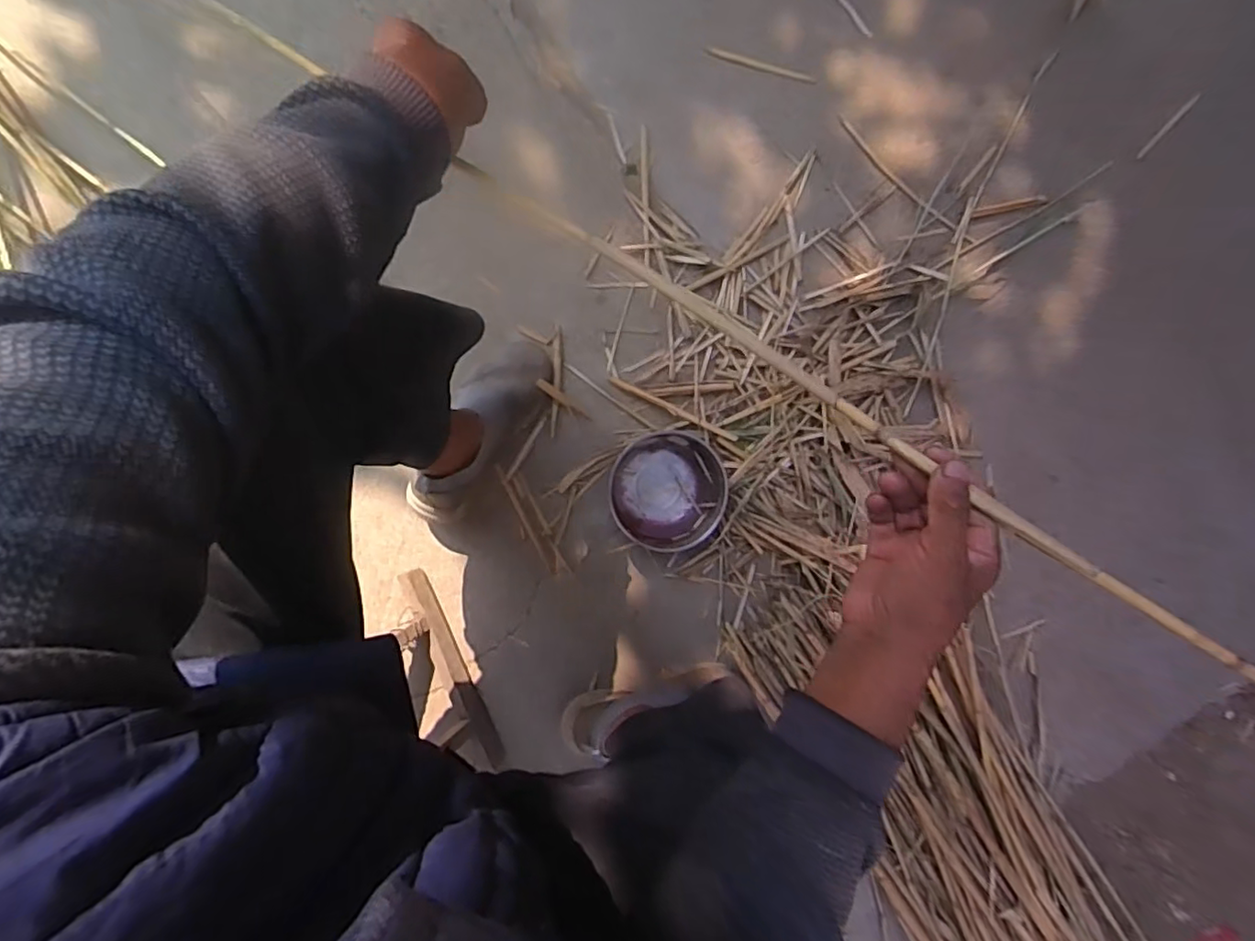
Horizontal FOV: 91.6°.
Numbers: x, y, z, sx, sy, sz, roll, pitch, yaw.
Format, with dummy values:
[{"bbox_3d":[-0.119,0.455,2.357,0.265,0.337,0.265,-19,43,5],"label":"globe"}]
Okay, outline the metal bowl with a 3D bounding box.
[{"bbox_3d":[0.054,0.032,0.854,0.158,0.054,0.170,-10,94,-7],"label":"metal bowl"}]

